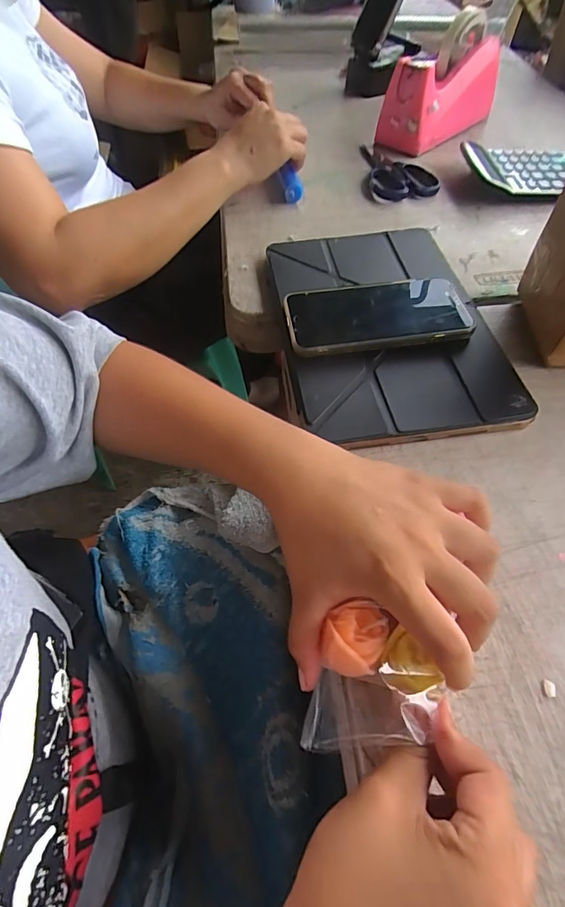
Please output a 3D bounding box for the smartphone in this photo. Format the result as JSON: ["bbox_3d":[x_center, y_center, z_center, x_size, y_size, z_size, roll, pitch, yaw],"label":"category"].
[{"bbox_3d":[0.086,-0.126,0.385,0.163,0.009,0.084,-4,56,-2],"label":"smartphone"}]

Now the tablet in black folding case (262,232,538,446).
[{"bbox_3d":[0.091,-0.125,0.400,0.184,0.018,0.279,-6,57,-4],"label":"tablet in black folding case"}]

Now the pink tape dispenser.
[{"bbox_3d":[0.241,-0.541,0.641,0.216,0.094,0.087,-39,64,-22],"label":"pink tape dispenser"}]

